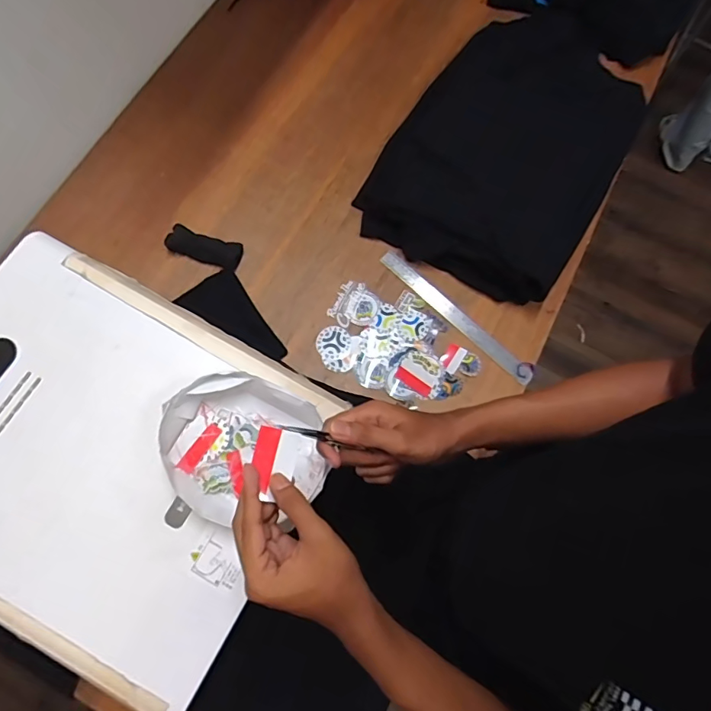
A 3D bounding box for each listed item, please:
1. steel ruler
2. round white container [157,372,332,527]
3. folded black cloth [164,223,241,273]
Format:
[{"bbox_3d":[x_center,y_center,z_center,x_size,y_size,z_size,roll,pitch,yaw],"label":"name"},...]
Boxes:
[{"bbox_3d":[0.173,-0.069,0.814,0.323,0.007,0.034,41,78,8],"label":"steel ruler"},{"bbox_3d":[-0.130,0.110,0.553,0.191,0.048,0.158,26,77,5],"label":"round white container"},{"bbox_3d":[-0.259,-0.187,0.815,0.125,0.029,0.049,16,76,2],"label":"folded black cloth"}]

